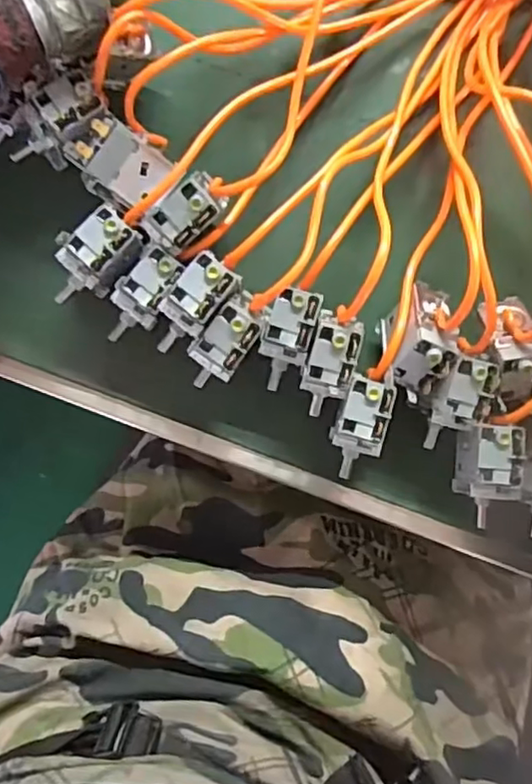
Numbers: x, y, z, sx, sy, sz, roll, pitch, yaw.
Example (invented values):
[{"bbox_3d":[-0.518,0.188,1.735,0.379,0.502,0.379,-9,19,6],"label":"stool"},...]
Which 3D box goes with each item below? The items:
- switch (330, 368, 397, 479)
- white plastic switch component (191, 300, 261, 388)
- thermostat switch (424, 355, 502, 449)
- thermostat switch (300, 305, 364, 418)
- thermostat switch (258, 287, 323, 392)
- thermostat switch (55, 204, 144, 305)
[{"bbox_3d":[0.050,0.017,0.329,0.027,0.024,0.052,24,87,3],"label":"switch"},{"bbox_3d":[-0.023,-0.023,0.329,0.024,0.013,0.045,31,111,-1],"label":"white plastic switch component"},{"bbox_3d":[0.100,0.004,0.319,0.026,0.009,0.040,12,107,3],"label":"thermostat switch"},{"bbox_3d":[0.033,-0.014,0.323,0.024,0.016,0.051,15,87,2],"label":"thermostat switch"},{"bbox_3d":[0.011,-0.028,0.331,0.025,0.019,0.051,15,87,2],"label":"thermostat switch"},{"bbox_3d":[-0.092,-0.070,0.341,0.025,0.039,0.054,42,88,4],"label":"thermostat switch"}]

